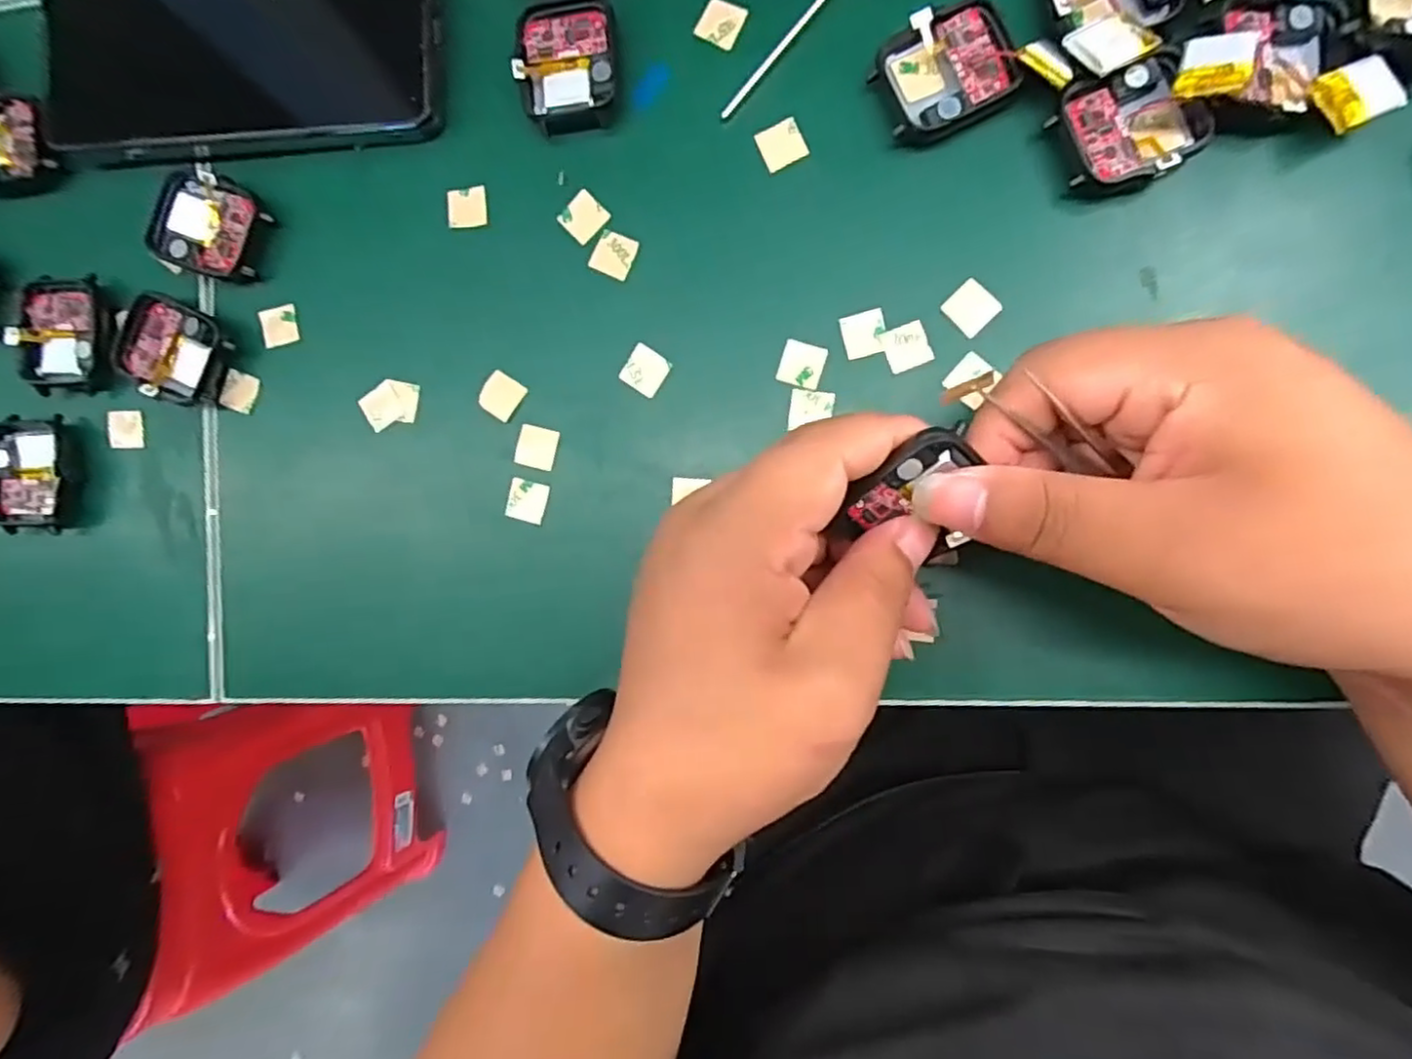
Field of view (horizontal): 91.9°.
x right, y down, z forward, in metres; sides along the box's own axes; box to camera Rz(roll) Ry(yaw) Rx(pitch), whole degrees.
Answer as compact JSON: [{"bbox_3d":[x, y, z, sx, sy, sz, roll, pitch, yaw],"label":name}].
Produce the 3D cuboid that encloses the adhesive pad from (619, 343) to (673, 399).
[{"bbox_3d":[-0.023,-0.060,0.255,0.016,0.004,0.016,32,95,6],"label":"adhesive pad"}]

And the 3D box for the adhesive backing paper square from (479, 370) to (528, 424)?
[{"bbox_3d":[-0.079,-0.052,0.262,0.015,0.004,0.015,35,96,6],"label":"adhesive backing paper square"}]

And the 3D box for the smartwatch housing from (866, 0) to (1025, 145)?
[{"bbox_3d":[0.082,-0.157,0.234,0.045,0.009,0.038,-25,88,8],"label":"smartwatch housing"}]

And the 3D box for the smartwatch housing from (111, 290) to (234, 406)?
[{"bbox_3d":[-0.215,-0.072,0.275,0.045,0.010,0.036,26,95,7],"label":"smartwatch housing"}]

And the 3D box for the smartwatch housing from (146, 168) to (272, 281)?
[{"bbox_3d":[-0.198,-0.120,0.273,0.043,0.012,0.037,21,94,7],"label":"smartwatch housing"}]

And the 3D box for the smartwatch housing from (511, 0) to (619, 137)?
[{"bbox_3d":[-0.051,-0.172,0.253,0.036,0.008,0.047,-4,90,8],"label":"smartwatch housing"}]

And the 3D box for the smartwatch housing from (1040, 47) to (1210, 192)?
[{"bbox_3d":[0.140,-0.133,0.227,0.044,0.011,0.038,-21,88,8],"label":"smartwatch housing"}]

